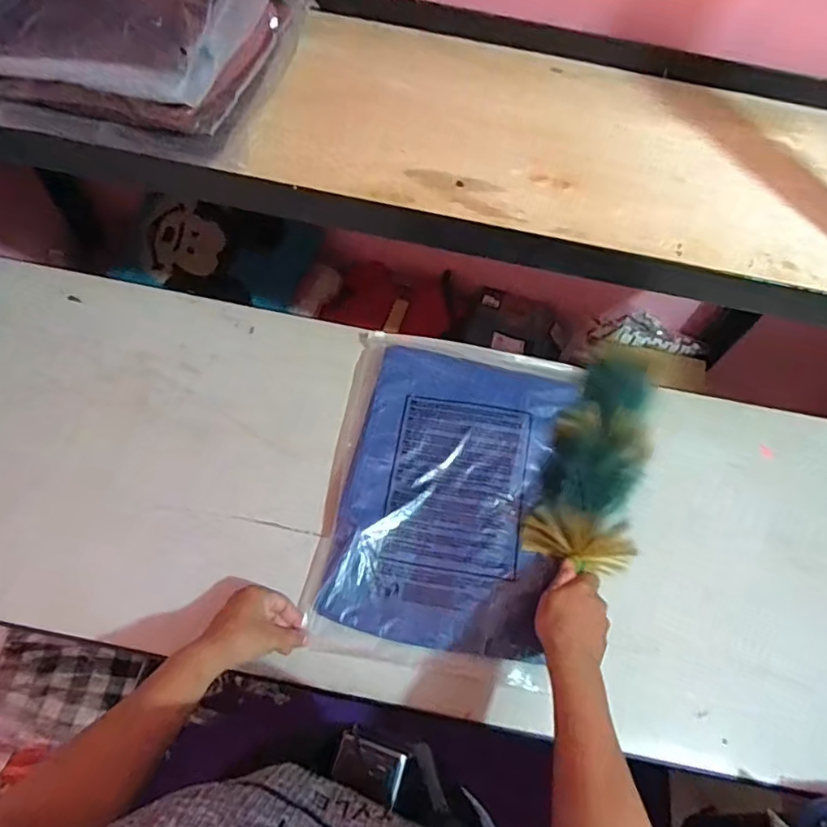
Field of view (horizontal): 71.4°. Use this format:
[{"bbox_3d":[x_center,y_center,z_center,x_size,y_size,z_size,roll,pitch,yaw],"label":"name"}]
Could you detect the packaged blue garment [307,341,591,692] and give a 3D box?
[{"bbox_3d":[0.036,0.088,0.670,0.263,0.043,0.386,11,65,2],"label":"packaged blue garment"}]

